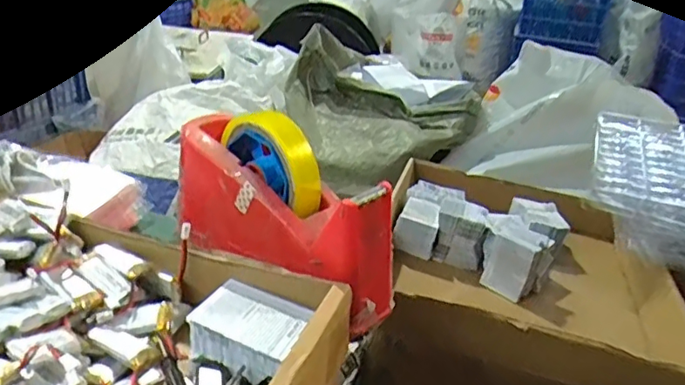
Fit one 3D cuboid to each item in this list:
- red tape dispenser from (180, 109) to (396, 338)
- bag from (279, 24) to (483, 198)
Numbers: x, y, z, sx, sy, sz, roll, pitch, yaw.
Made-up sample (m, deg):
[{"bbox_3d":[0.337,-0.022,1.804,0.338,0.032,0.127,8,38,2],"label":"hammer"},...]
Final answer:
[{"bbox_3d":[-0.049,0.007,0.418,0.196,0.105,0.070,22,32,30],"label":"red tape dispenser"},{"bbox_3d":[0.048,-0.202,1.370,0.371,0.253,0.386,-16,34,-35],"label":"bag"}]

